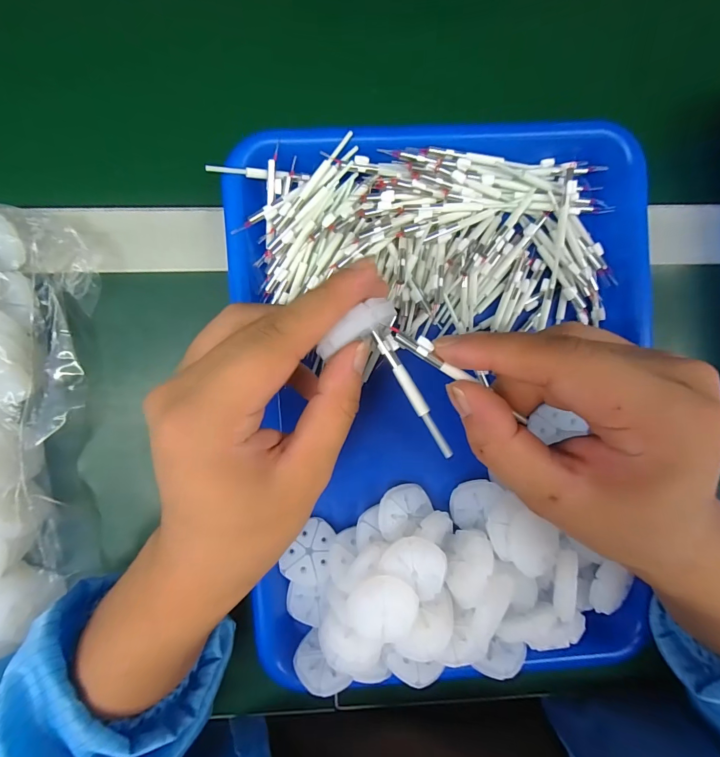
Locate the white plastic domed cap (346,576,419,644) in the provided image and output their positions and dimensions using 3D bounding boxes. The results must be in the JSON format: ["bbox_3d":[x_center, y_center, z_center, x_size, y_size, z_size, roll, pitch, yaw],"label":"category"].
[{"bbox_3d":[0.013,0.127,0.210,0.035,0.007,0.035,0,93,-3],"label":"white plastic domed cap"}]

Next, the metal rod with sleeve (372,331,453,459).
[{"bbox_3d":[0.025,0.006,0.169,0.008,0.004,0.063,-29,88,-1],"label":"metal rod with sleeve"}]

